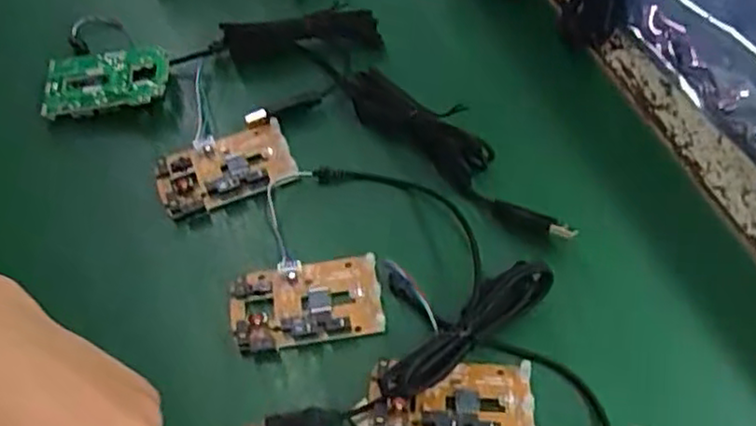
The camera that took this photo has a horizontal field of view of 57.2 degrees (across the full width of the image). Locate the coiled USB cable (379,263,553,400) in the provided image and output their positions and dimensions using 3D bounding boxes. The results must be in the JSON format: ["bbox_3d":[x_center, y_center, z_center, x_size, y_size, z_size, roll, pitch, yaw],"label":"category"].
[{"bbox_3d":[0.044,0.054,0.342,0.103,0.031,0.024,-37,68,-15],"label":"coiled USB cable"}]

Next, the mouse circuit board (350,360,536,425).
[{"bbox_3d":[0.032,0.091,0.332,0.083,0.022,0.042,1,63,3],"label":"mouse circuit board"}]

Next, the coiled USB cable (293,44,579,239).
[{"bbox_3d":[0.028,-0.048,0.414,0.205,0.029,0.027,41,72,20],"label":"coiled USB cable"}]

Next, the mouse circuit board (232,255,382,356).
[{"bbox_3d":[-0.038,0.047,0.366,0.079,0.012,0.043,-7,59,-3],"label":"mouse circuit board"}]

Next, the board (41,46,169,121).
[{"bbox_3d":[-0.171,-0.083,0.433,0.079,0.015,0.043,-4,63,0],"label":"board"}]

